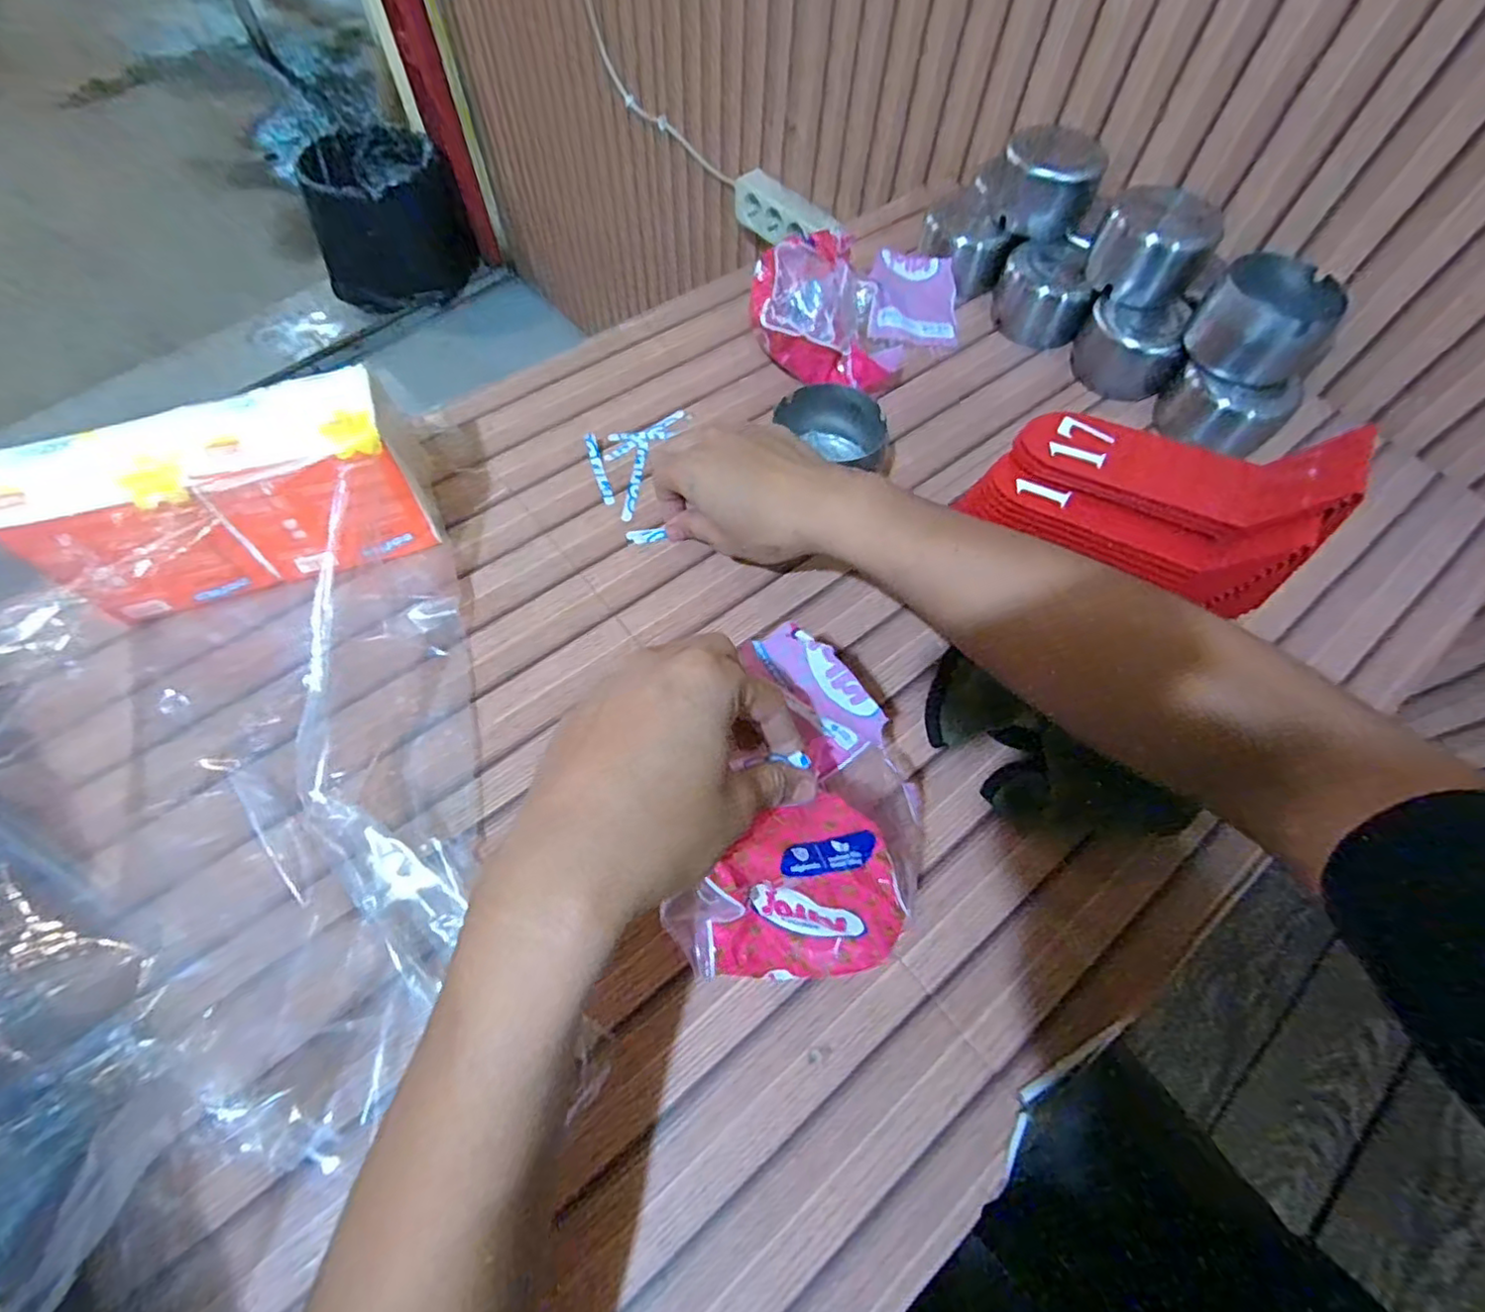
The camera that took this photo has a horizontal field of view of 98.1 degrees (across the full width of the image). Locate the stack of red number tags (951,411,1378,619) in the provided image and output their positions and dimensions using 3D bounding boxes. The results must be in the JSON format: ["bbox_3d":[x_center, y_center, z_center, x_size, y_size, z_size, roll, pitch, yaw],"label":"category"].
[{"bbox_3d":[0.234,-0.098,0.374,0.179,0.070,0.081,23,61,31],"label":"stack of red number tags"}]

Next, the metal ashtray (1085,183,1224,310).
[{"bbox_3d":[0.316,-0.316,0.496,0.070,0.059,0.062,-15,63,-10],"label":"metal ashtray"}]

